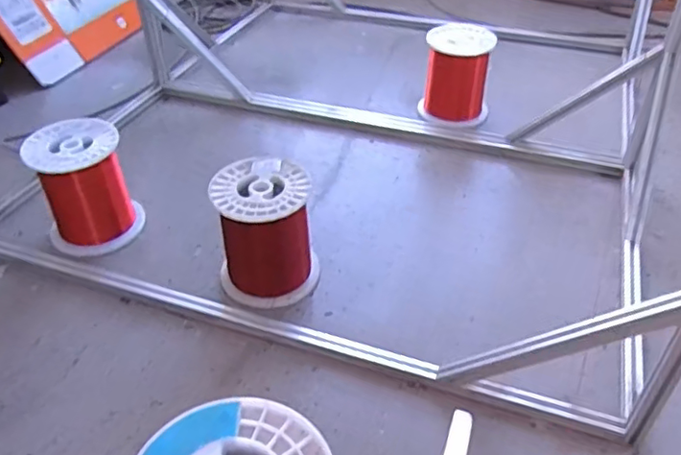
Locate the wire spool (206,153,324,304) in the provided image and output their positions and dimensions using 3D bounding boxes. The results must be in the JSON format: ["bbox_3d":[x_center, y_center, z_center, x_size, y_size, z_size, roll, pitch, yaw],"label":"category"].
[{"bbox_3d":[-0.155,0.010,1.233,0.206,0.233,0.216,-6,42,-7],"label":"wire spool"}]

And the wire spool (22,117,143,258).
[{"bbox_3d":[-0.585,-0.094,1.349,0.204,0.231,0.195,-20,46,-21],"label":"wire spool"}]

